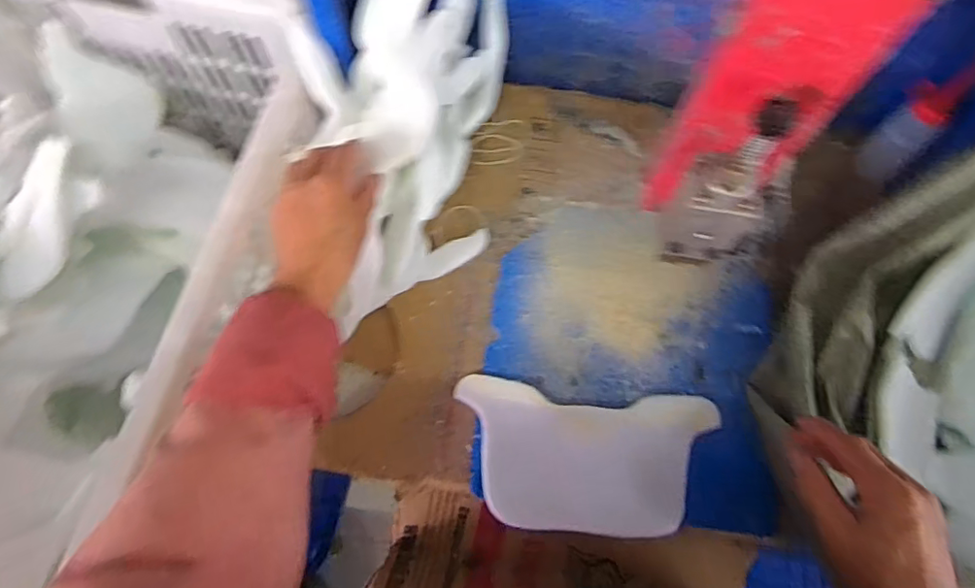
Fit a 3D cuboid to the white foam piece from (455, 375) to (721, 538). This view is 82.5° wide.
[{"bbox_3d":[0.095,0.158,0.537,0.240,0.040,0.131,6,72,1],"label":"white foam piece"}]

